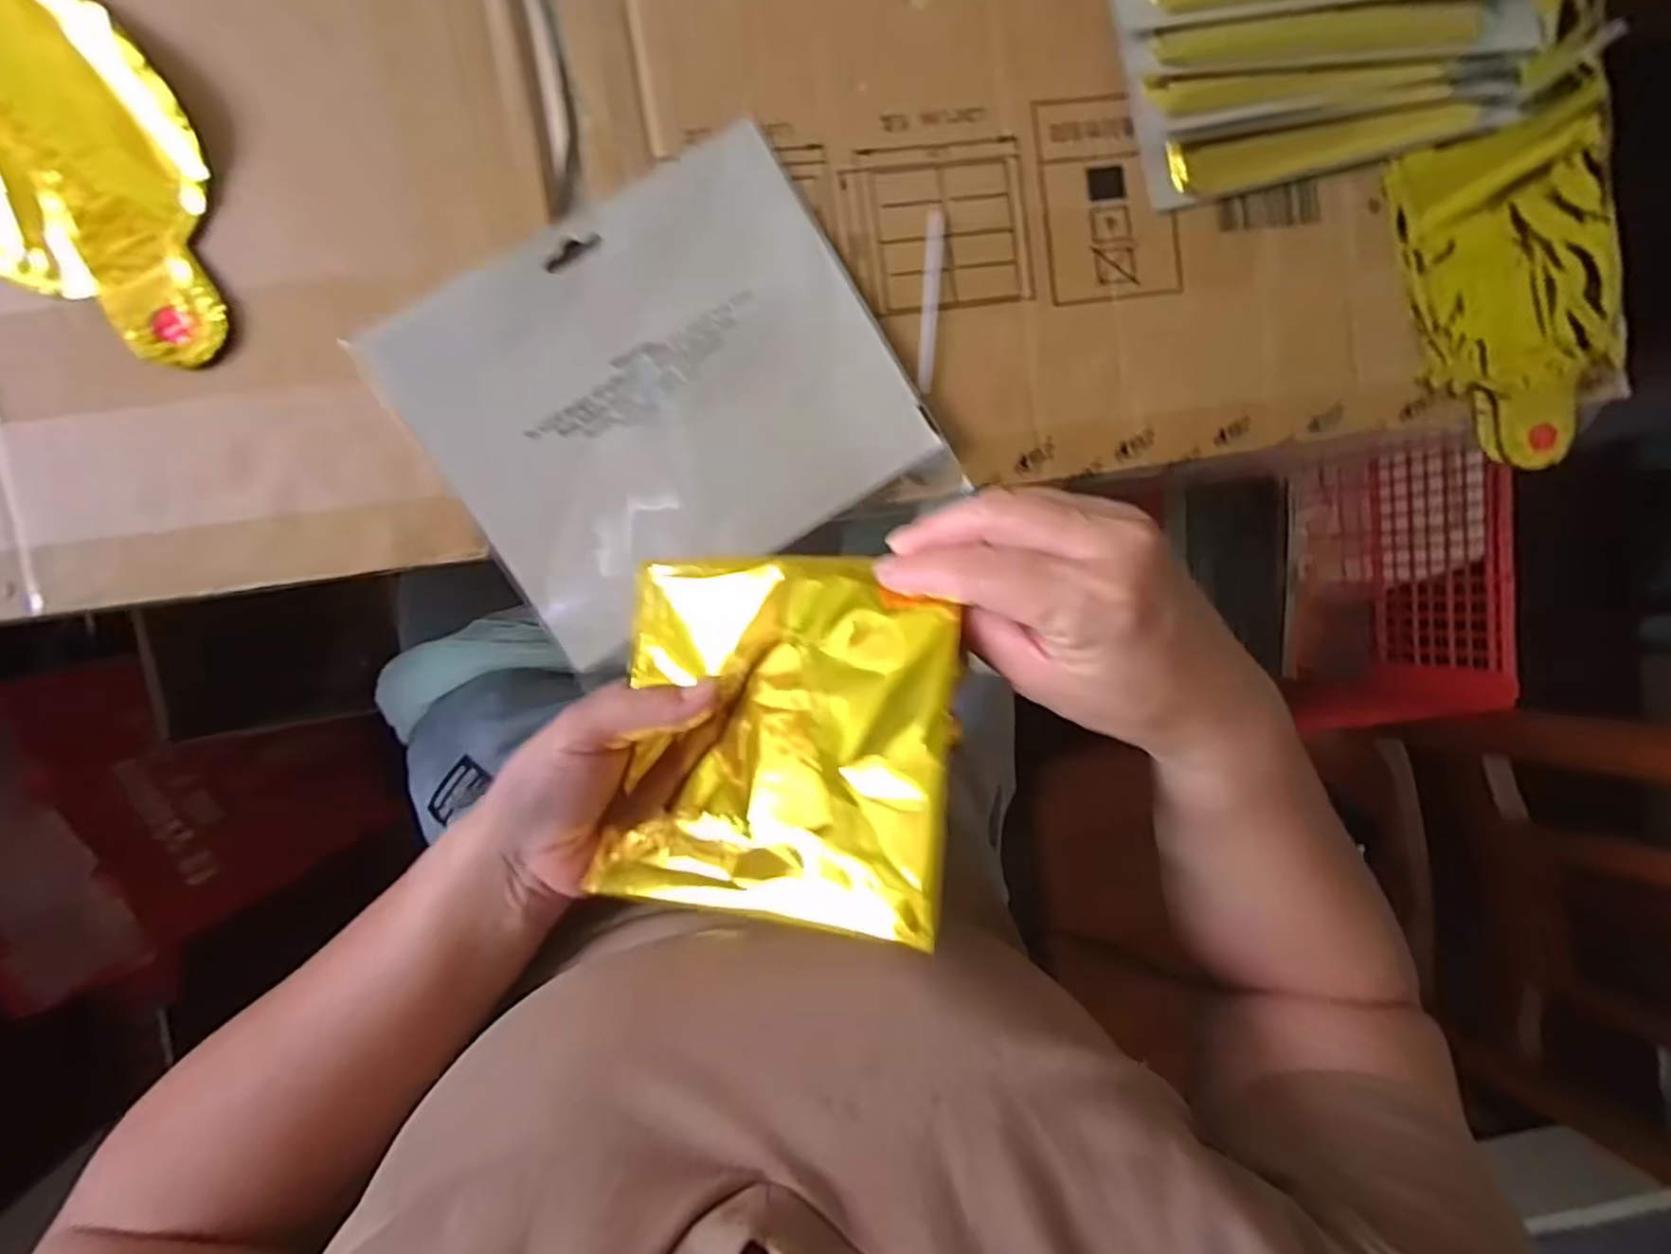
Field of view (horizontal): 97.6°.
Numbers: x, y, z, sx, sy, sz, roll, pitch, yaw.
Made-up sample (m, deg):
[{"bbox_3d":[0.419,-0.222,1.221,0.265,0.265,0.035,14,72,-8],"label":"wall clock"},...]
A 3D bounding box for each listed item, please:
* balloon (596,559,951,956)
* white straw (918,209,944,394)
[{"bbox_3d":[-0.025,0.034,0.269,0.136,0.018,0.133,-3,68,29],"label":"balloon"},{"bbox_3d":[0.044,-0.149,0.336,0.008,0.004,0.081,3,93,-7],"label":"white straw"}]

